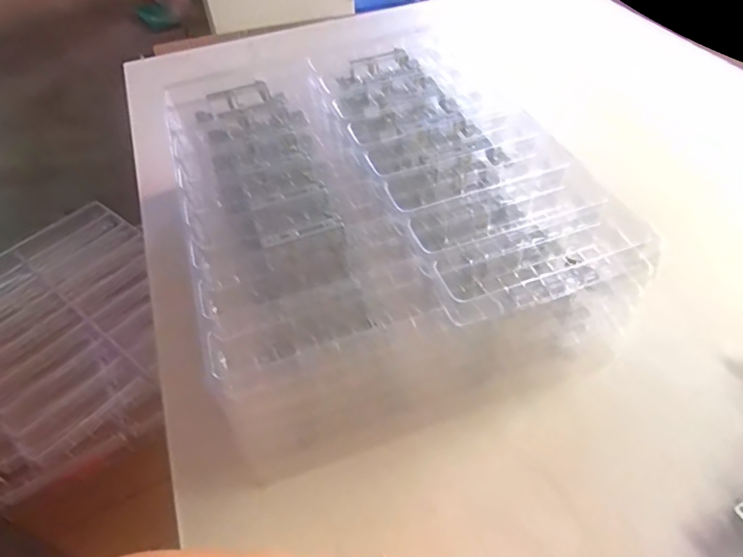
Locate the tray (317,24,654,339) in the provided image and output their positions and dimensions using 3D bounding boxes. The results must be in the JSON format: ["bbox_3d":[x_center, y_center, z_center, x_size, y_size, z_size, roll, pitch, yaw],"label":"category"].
[{"bbox_3d":[0.077,-0.131,0.533,0.184,0.045,0.434,-16,49,-9],"label":"tray"}]

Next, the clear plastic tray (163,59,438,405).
[{"bbox_3d":[-0.100,-0.093,0.500,0.182,0.030,0.444,-18,49,-11],"label":"clear plastic tray"}]

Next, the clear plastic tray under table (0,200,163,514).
[{"bbox_3d":[-0.482,0.077,0.832,0.327,0.050,0.457,-35,55,-24],"label":"clear plastic tray under table"}]

